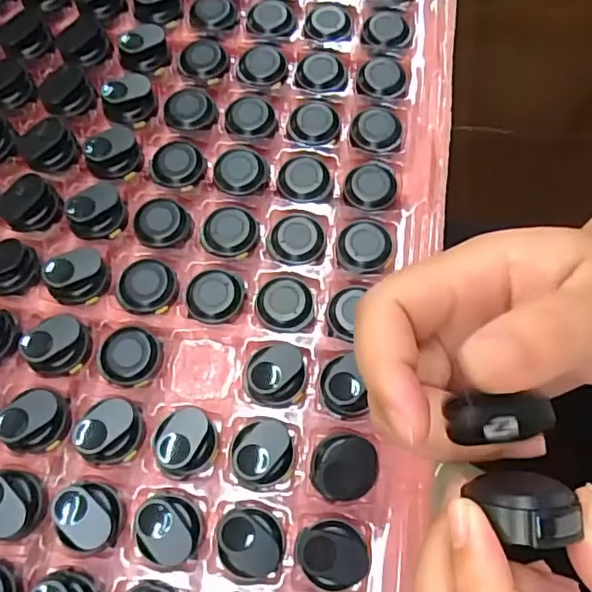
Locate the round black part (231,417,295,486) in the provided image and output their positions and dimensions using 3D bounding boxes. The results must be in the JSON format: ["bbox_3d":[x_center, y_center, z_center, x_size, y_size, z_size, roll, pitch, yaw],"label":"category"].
[{"bbox_3d":[-0.015,0.070,0.262,0.027,0.012,0.029,-1,67,3],"label":"round black part"}]

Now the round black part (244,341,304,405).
[{"bbox_3d":[-0.010,0.035,0.275,0.028,0.013,0.029,-1,67,3],"label":"round black part"}]

